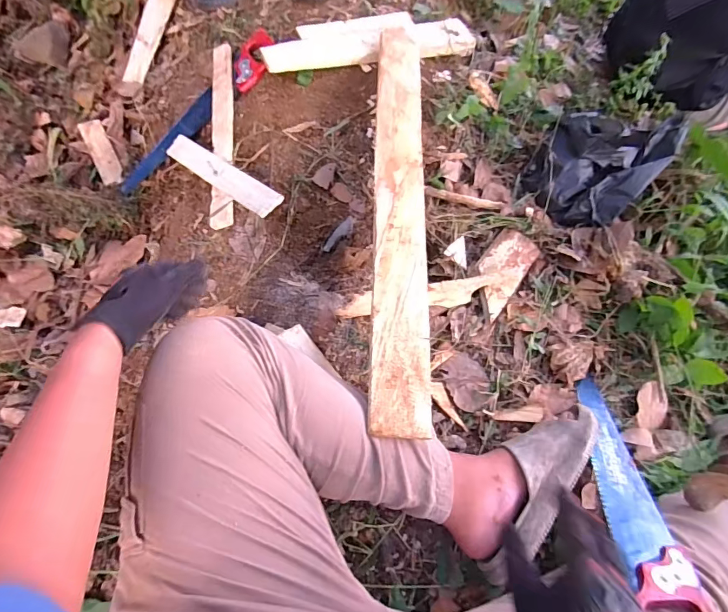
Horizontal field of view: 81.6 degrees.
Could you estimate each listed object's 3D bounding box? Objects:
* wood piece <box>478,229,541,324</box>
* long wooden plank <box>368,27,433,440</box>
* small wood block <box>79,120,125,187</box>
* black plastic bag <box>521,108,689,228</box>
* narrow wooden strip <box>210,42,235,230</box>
[{"bbox_3d":[0.274,-0.072,0.815,0.088,0.022,0.191,43,64,-3],"label":"wood piece"},{"bbox_3d":[0.065,-0.221,0.754,0.088,0.013,0.871,11,61,-16],"label":"long wooden plank"},{"bbox_3d":[-0.644,-0.377,1.038,0.052,0.012,0.182,-26,82,-8],"label":"small wood block"},{"bbox_3d":[0.498,-0.326,0.872,0.225,0.114,0.336,41,74,18],"label":"black plastic bag"},{"bbox_3d":[-0.288,-0.363,0.861,0.046,0.022,0.475,-8,66,0],"label":"narrow wooden strip"}]

